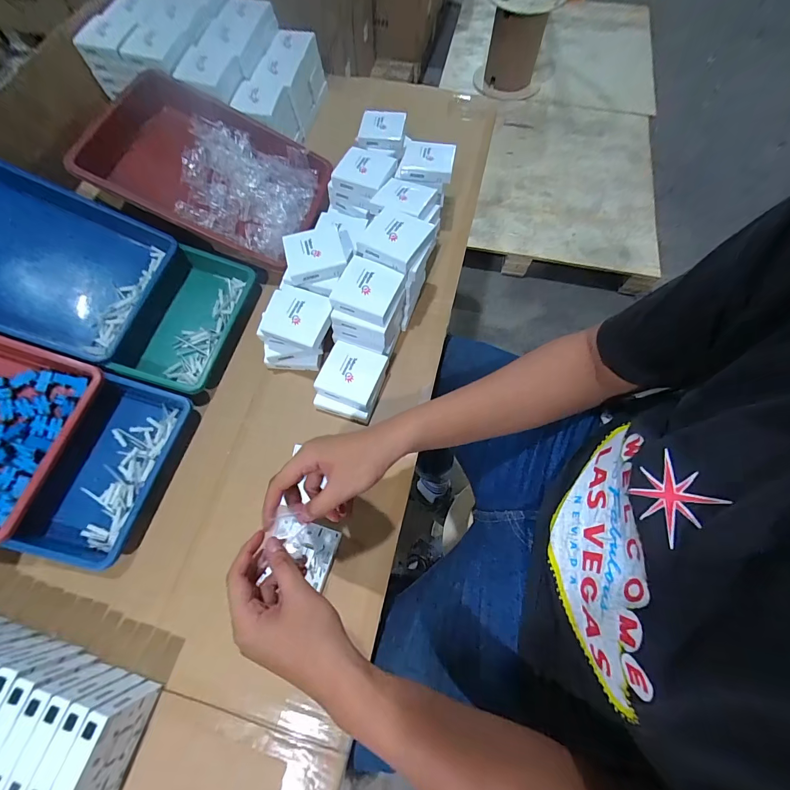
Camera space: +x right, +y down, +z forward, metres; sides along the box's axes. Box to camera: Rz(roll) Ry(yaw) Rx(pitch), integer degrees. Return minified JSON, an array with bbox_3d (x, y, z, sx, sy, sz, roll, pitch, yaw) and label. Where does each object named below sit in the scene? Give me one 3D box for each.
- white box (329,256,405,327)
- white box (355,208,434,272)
[{"bbox_3d":[-0.039,-0.149,0.507,0.082,0.025,0.081,24,70,10],"label":"white box"},{"bbox_3d":[0.001,-0.230,0.517,0.088,0.026,0.091,27,70,11],"label":"white box"}]

